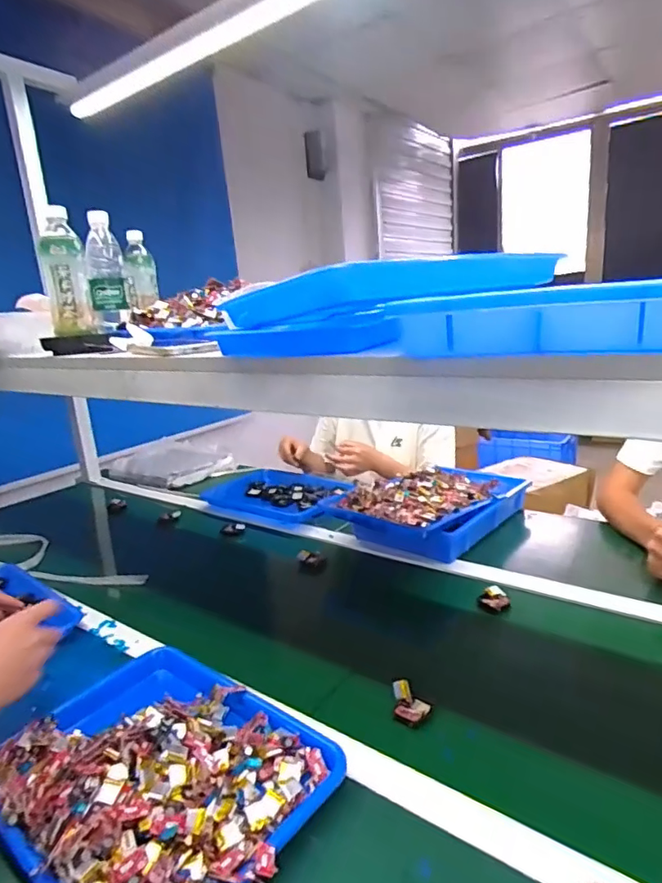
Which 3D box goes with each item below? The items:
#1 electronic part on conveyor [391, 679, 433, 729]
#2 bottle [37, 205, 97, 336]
[{"bbox_3d":[0.087,0.304,0.624,0.039,0.025,0.049,-18,19,-41],"label":"electronic part on conveyor"},{"bbox_3d":[-0.420,-0.260,0.849,0.064,0.173,0.059,-11,15,-22],"label":"bottle"}]

